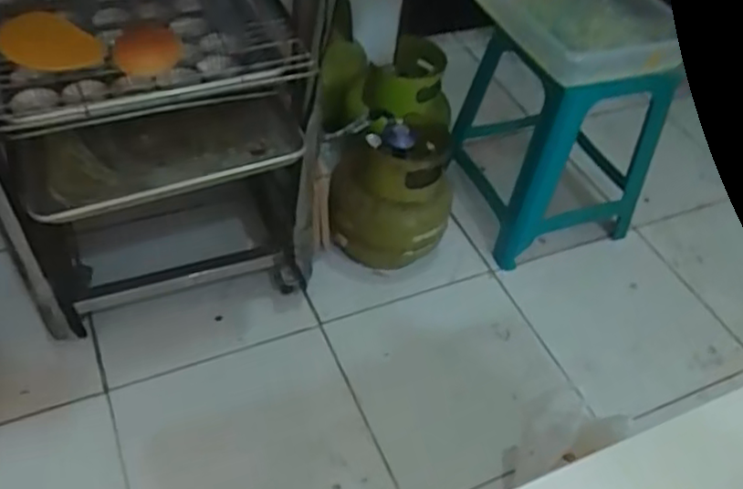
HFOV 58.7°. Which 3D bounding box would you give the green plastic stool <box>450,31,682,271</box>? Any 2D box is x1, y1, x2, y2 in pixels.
[{"bbox_3d":[0.374,-0.241,1.359,0.339,0.425,0.376,-18,49,-21],"label":"green plastic stool"}]

